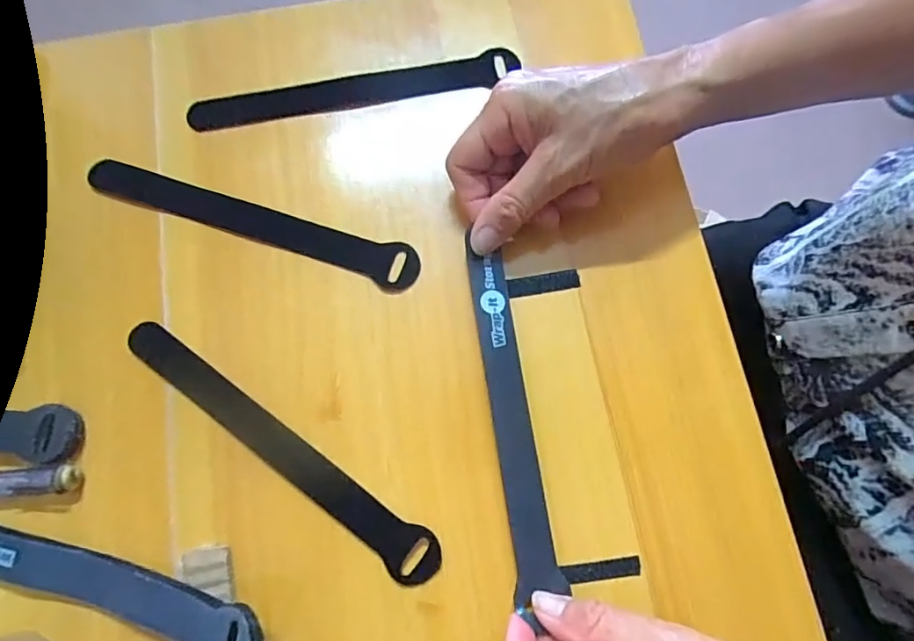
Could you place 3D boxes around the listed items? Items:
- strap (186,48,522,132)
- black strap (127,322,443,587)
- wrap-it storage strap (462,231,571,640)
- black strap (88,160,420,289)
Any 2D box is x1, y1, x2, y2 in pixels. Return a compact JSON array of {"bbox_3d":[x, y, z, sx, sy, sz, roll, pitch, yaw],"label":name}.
[{"bbox_3d":[-0.062,-0.139,0.326,0.198,0.009,0.021,-10,88,0],"label":"strap"},{"bbox_3d":[-0.092,0.063,0.275,0.197,0.005,0.024,36,83,11],"label":"black strap"},{"bbox_3d":[0.027,0.047,0.269,0.020,0.010,0.177,-8,76,-1],"label":"wrap-it storage strap"},{"bbox_3d":[-0.117,-0.057,0.306,0.197,0.004,0.023,18,77,6],"label":"black strap"}]

